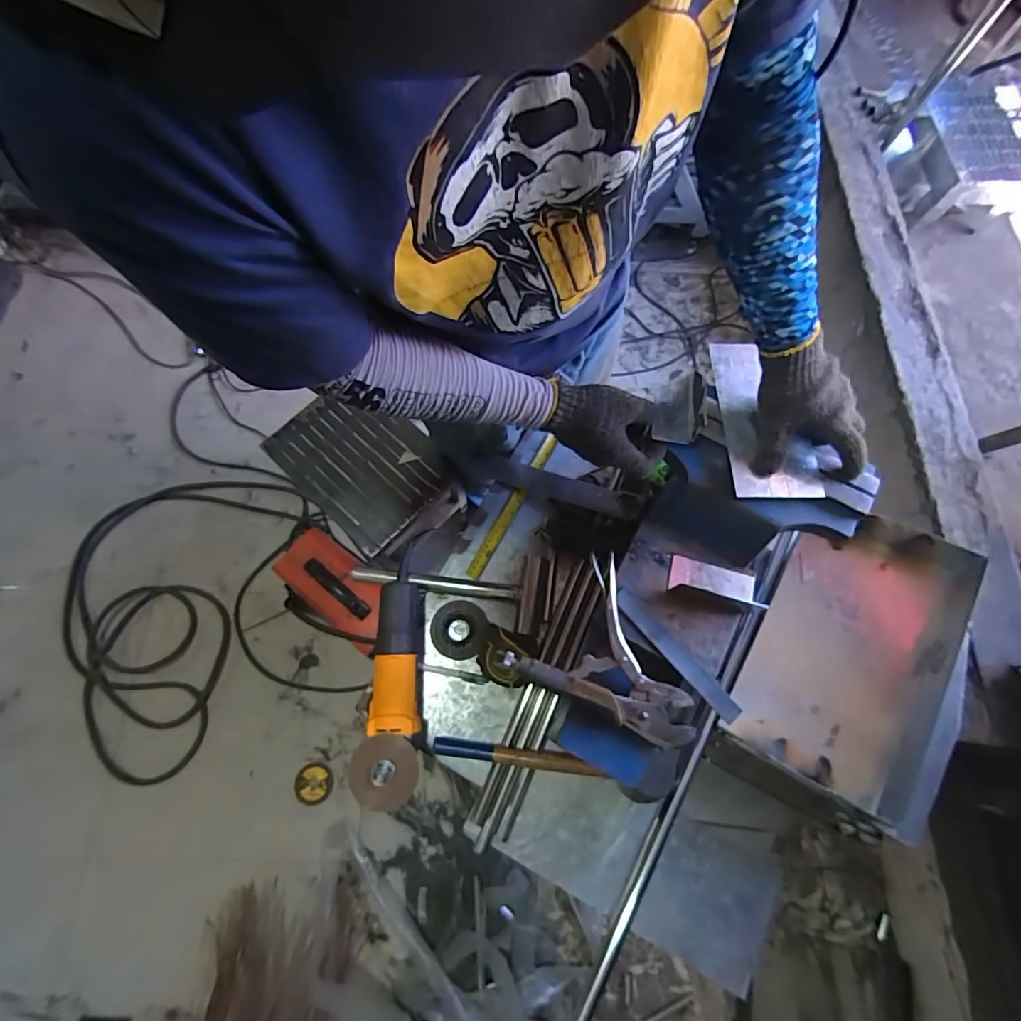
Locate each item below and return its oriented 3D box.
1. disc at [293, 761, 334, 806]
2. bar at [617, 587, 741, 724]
[{"bbox_3d":[-0.463,0.643,1.142,0.086,0.008,0.087,2,63,-4],"label":"disc"},{"bbox_3d":[0.188,0.163,0.557,0.026,0.007,0.180,-41,76,-12],"label":"bar"}]

